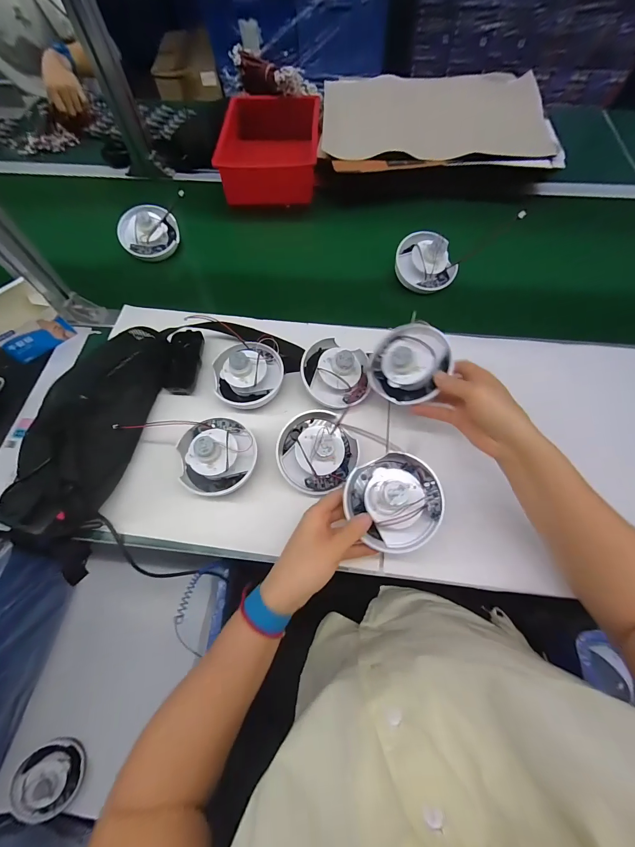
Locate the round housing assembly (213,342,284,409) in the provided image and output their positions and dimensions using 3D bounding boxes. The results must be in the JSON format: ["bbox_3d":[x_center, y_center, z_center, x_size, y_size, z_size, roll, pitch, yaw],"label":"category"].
[{"bbox_3d":[-0.105,-0.078,0.495,0.106,0.051,0.090,11,65,6],"label":"round housing assembly"}]

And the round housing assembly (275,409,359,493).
[{"bbox_3d":[0.000,0.030,0.435,0.101,0.058,0.103,0,64,1],"label":"round housing assembly"}]

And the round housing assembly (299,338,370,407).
[{"bbox_3d":[0.026,-0.080,0.492,0.096,0.058,0.099,0,64,1],"label":"round housing assembly"}]

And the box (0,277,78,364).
[{"bbox_3d":[-0.471,-0.159,0.536,0.102,0.100,0.038,-38,70,-16],"label":"box"}]

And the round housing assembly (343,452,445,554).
[{"bbox_3d":[0.088,0.085,0.375,0.098,0.065,0.104,0,64,1],"label":"round housing assembly"}]

